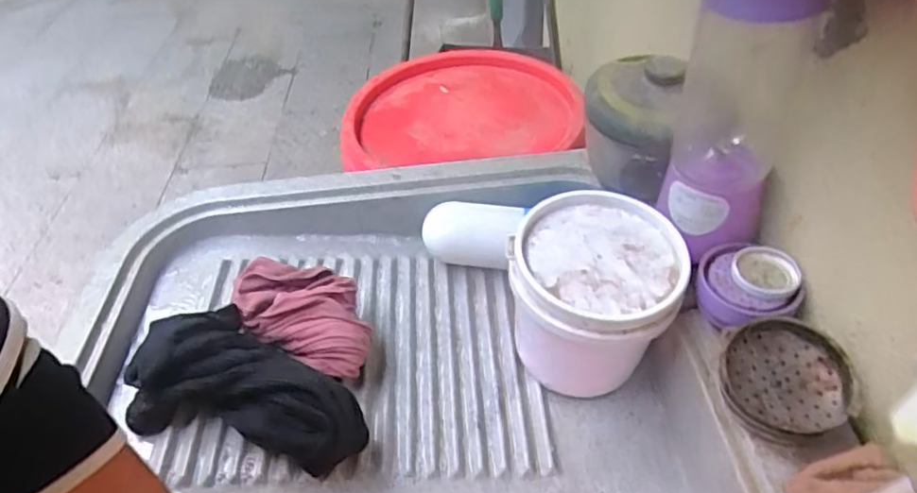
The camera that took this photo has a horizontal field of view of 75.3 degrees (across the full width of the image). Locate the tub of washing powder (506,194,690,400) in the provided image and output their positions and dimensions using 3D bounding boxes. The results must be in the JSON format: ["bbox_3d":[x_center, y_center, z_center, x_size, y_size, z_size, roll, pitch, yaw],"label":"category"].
[{"bbox_3d":[0.106,0.046,0.472,0.119,0.123,0.120,-2,45,2],"label":"tub of washing powder"}]

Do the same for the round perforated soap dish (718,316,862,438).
[{"bbox_3d":[0.206,0.084,0.374,0.077,0.025,0.071,-4,60,7],"label":"round perforated soap dish"}]

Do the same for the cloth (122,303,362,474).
[{"bbox_3d":[-0.160,0.116,0.439,0.175,0.079,0.097,23,51,24],"label":"cloth"}]

